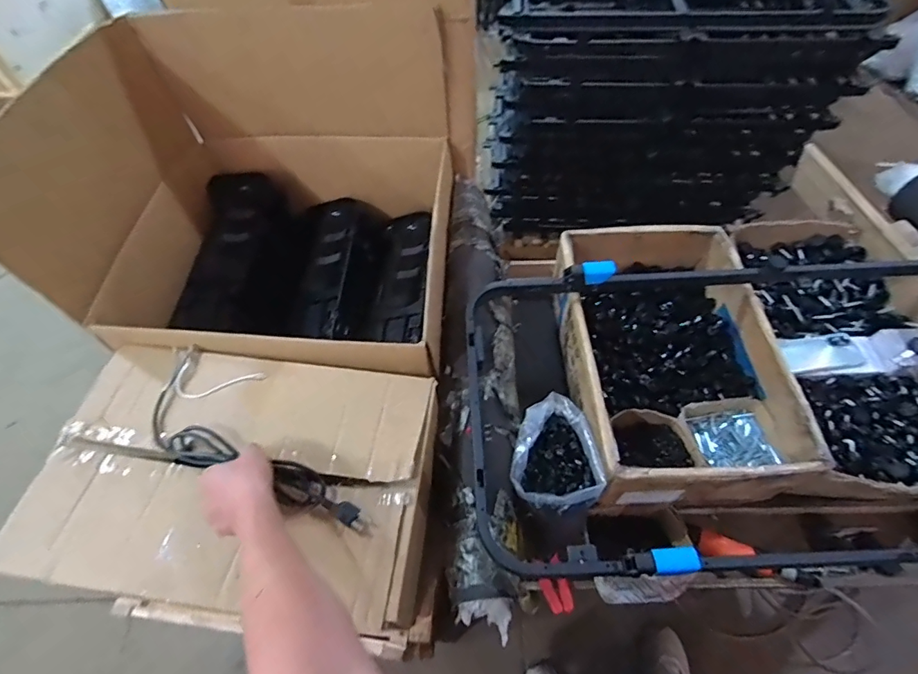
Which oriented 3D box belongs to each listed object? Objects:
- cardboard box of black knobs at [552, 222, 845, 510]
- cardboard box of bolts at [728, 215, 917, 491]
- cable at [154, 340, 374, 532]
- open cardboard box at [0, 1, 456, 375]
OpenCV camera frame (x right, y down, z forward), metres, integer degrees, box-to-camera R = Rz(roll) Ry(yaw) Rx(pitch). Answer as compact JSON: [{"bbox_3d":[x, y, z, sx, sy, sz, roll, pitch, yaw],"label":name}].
[{"bbox_3d":[0.386,0.034,0.905,0.350,0.169,0.524,-2,56,0],"label":"cardboard box of black knobs"},{"bbox_3d":[0.758,-0.008,0.910,0.296,0.129,0.612,-5,57,-2],"label":"cardboard box of bolts"},{"bbox_3d":[-0.294,0.154,0.685,0.416,0.045,0.157,29,61,17],"label":"cable"},{"bbox_3d":[-0.336,-0.241,0.884,0.584,0.443,0.590,4,57,3],"label":"open cardboard box"}]

